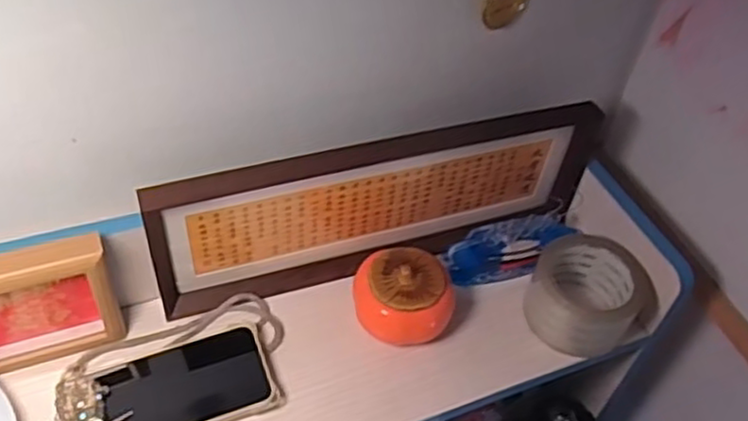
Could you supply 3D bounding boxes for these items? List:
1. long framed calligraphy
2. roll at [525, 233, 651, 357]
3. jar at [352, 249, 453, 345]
[{"bbox_3d":[0.008,-0.002,0.658,0.407,0.144,0.037,-13,50,-18],"label":"long framed calligraphy"},{"bbox_3d":[0.196,0.078,0.660,0.094,0.064,0.090,3,47,-4],"label":"roll"},{"bbox_3d":[0.027,0.081,0.643,0.086,0.068,0.076,-9,49,-15],"label":"jar"}]

